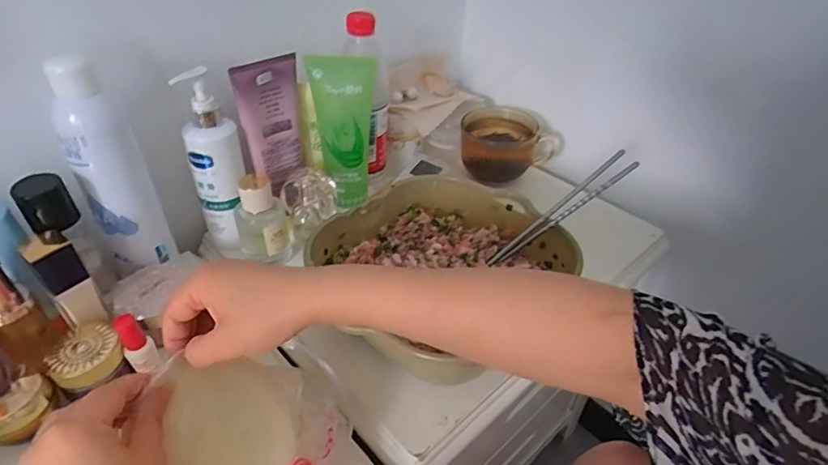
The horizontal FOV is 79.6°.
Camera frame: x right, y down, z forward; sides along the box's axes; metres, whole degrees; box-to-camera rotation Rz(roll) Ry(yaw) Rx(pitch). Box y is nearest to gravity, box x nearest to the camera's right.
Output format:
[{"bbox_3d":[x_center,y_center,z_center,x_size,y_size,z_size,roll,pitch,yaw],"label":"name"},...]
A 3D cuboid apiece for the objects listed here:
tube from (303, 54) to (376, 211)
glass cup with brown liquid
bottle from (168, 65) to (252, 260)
[{"bbox_3d":[-0.077,-0.110,0.562,0.067,0.169,0.039,-5,39,-9],"label":"tube"},{"bbox_3d":[0.132,-0.125,0.695,0.128,0.073,0.099,10,40,11],"label":"glass cup with brown liquid"},{"bbox_3d":[-0.205,-0.067,0.522,0.047,0.199,0.051,1,39,-1],"label":"bottle"}]

